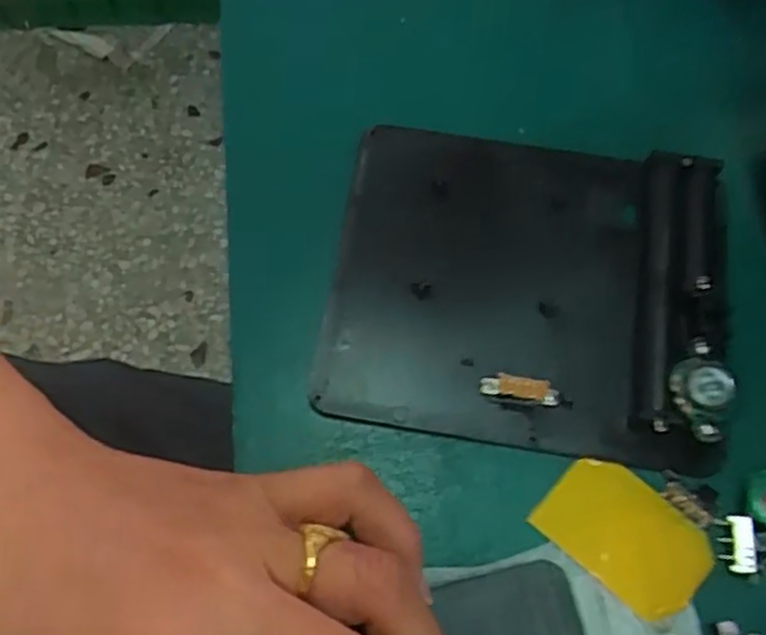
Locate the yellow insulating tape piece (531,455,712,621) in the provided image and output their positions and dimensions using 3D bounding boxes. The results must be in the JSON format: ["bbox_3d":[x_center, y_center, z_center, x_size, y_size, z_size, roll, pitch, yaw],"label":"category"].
[{"bbox_3d":[0.074,0.065,0.228,0.049,0.004,0.032,38,73,12],"label":"yellow insulating tape piece"}]

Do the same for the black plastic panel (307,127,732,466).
[{"bbox_3d":[0.047,-0.014,0.250,0.124,0.021,0.107,9,70,2],"label":"black plastic panel"}]

